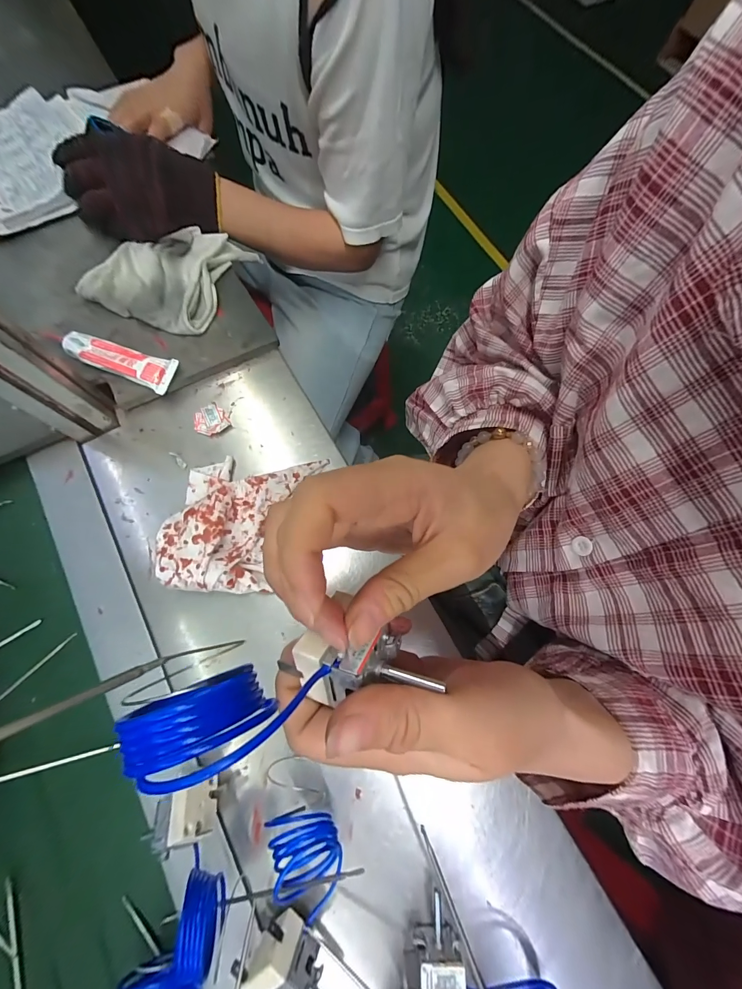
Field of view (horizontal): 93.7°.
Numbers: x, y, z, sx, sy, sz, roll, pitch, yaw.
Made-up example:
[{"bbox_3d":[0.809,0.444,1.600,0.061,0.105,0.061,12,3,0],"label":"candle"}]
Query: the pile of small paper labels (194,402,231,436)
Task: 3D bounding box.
[{"bbox_3d":[-0.162,-0.075,0.350,0.032,0.009,0.031,1,73,-2],"label":"pile of small paper labels"}]

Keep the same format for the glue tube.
[{"bbox_3d":[-0.248,-0.132,0.348,0.106,0.023,0.033,18,73,3],"label":"glue tube"}]

